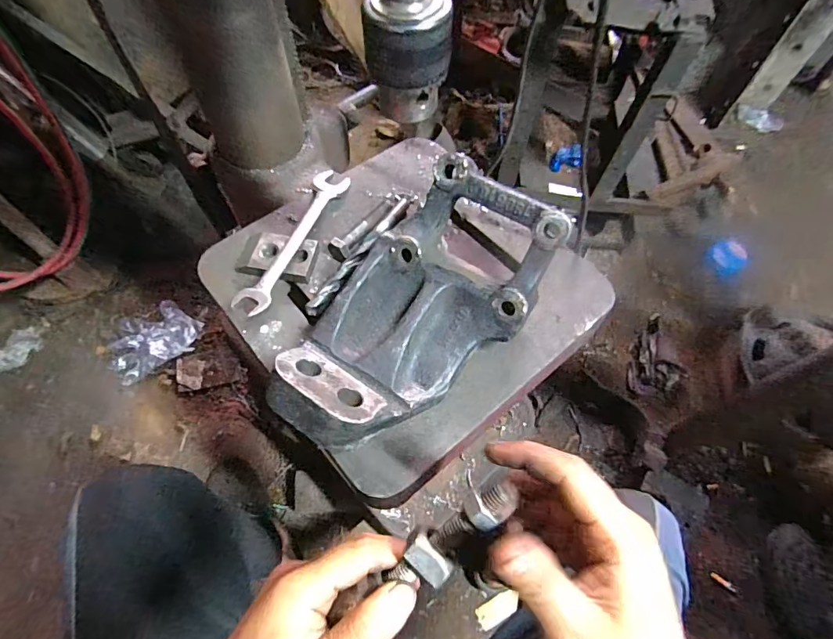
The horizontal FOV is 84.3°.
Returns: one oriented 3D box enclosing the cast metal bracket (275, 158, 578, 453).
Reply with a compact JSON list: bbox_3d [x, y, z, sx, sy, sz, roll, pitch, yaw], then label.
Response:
[{"bbox_3d":[-0.001,-0.011,0.363,0.141,0.075,0.247,35,66,17],"label":"cast metal bracket"}]

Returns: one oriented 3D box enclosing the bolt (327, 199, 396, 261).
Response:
[{"bbox_3d":[-0.053,-0.096,0.456,0.019,0.017,0.090,30,65,15],"label":"bolt"}]

